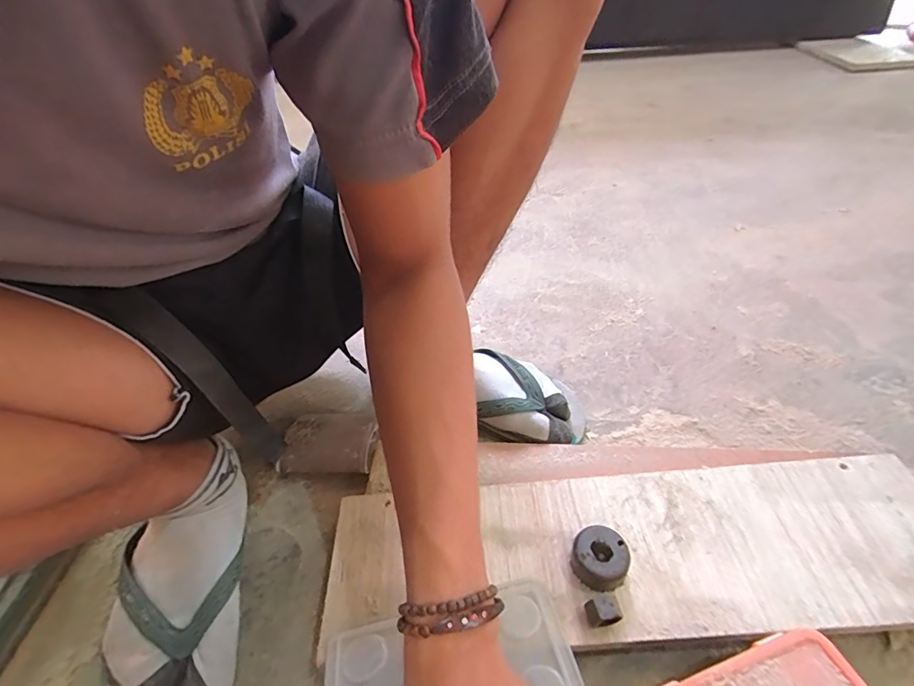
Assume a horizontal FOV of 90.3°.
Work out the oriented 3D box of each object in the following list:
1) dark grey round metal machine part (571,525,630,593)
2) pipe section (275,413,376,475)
[{"bbox_3d":[0.109,0.164,0.347,0.040,0.026,0.039,-3,43,3],"label":"dark grey round metal machine part"},{"bbox_3d":[-0.137,0.109,0.490,0.103,0.041,0.066,4,44,10],"label":"pipe section"}]

